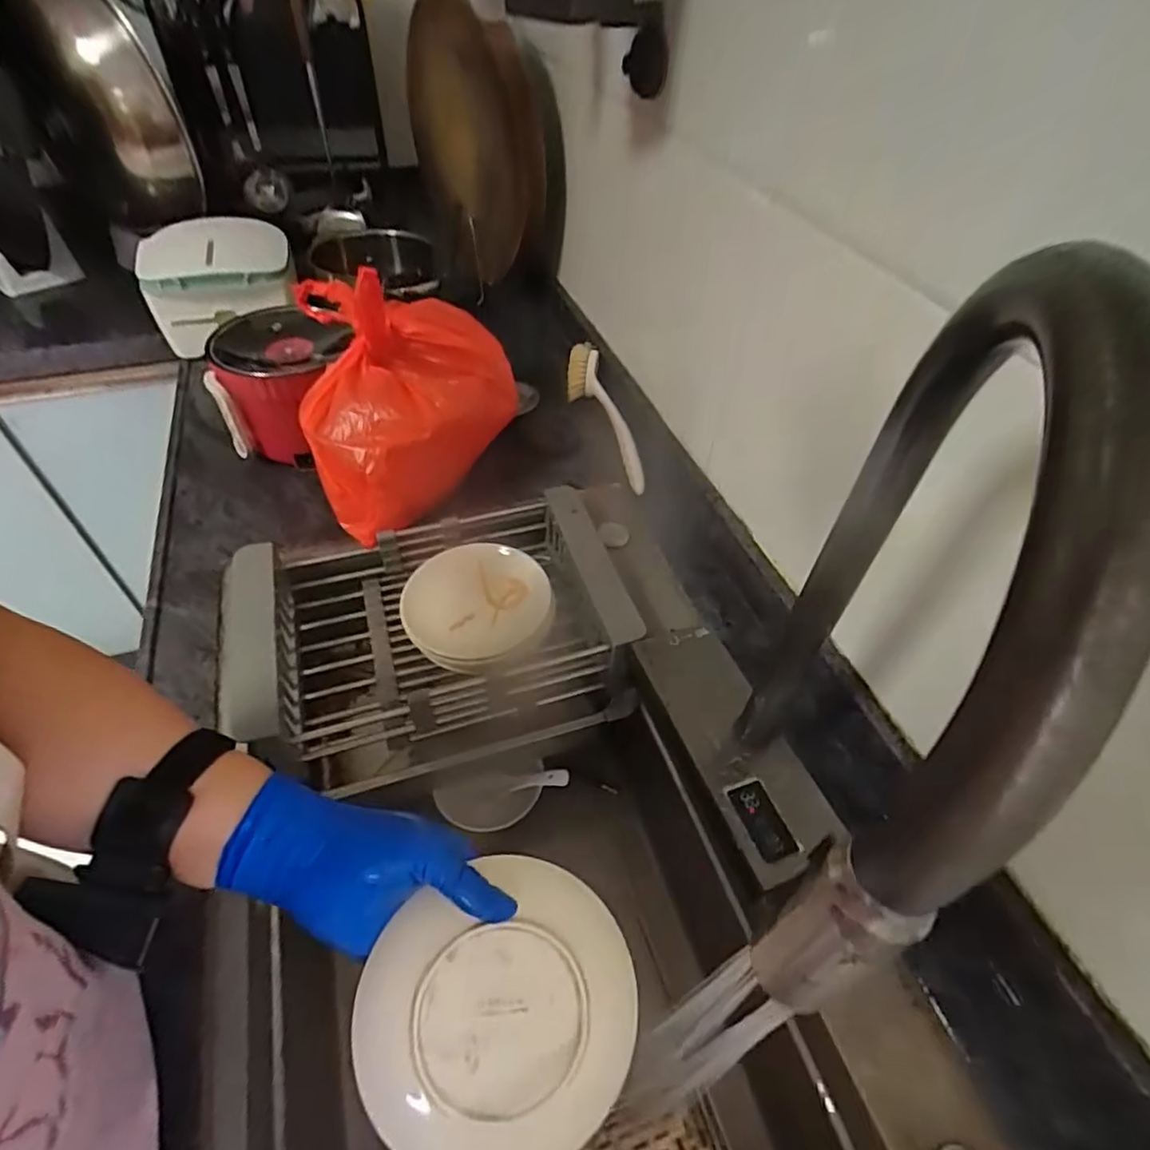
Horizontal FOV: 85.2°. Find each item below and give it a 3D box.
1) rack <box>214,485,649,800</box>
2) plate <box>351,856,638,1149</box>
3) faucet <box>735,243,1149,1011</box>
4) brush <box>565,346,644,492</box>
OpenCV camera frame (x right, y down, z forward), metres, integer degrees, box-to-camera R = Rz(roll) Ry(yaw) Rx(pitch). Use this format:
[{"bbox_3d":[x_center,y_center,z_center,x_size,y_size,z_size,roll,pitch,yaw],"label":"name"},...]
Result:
[{"bbox_3d":[-0.147,0.056,0.637,0.377,0.117,0.243,-12,49,-13],"label":"rack"},{"bbox_3d":[-0.040,0.232,0.332,0.142,0.017,0.143,4,69,-12],"label":"plate"},{"bbox_3d":[0.125,0.050,0.281,0.030,0.358,0.237,15,49,11],"label":"faucet"},{"bbox_3d":[0.041,-0.218,0.836,0.048,0.071,0.249,-10,49,-11],"label":"brush"}]

